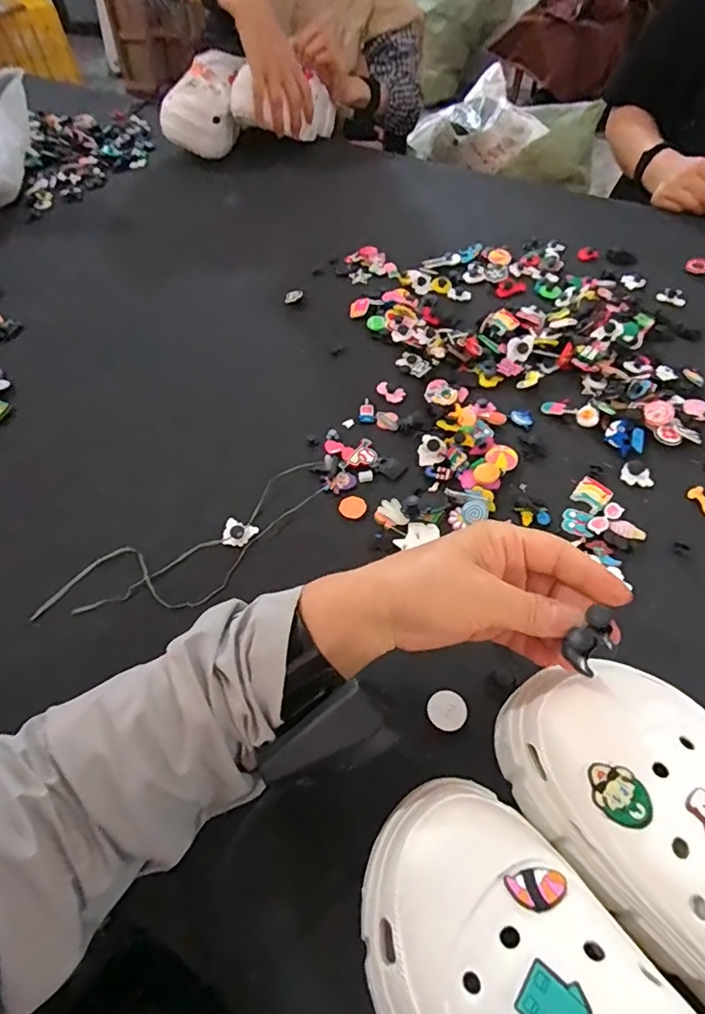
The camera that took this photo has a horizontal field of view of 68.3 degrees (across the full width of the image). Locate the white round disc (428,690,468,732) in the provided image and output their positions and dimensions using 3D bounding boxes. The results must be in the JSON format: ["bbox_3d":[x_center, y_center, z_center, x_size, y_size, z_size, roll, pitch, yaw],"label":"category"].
[{"bbox_3d":[0.063,0.135,0.344,0.025,0.004,0.025,-1,54,1],"label":"white round disc"}]

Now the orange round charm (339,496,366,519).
[{"bbox_3d":[0.000,-0.001,0.444,0.022,0.004,0.024,-8,54,-3],"label":"orange round charm"}]

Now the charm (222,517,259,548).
[{"bbox_3d":[-0.094,0.022,0.432,0.025,0.008,0.024,11,55,9],"label":"charm"}]

